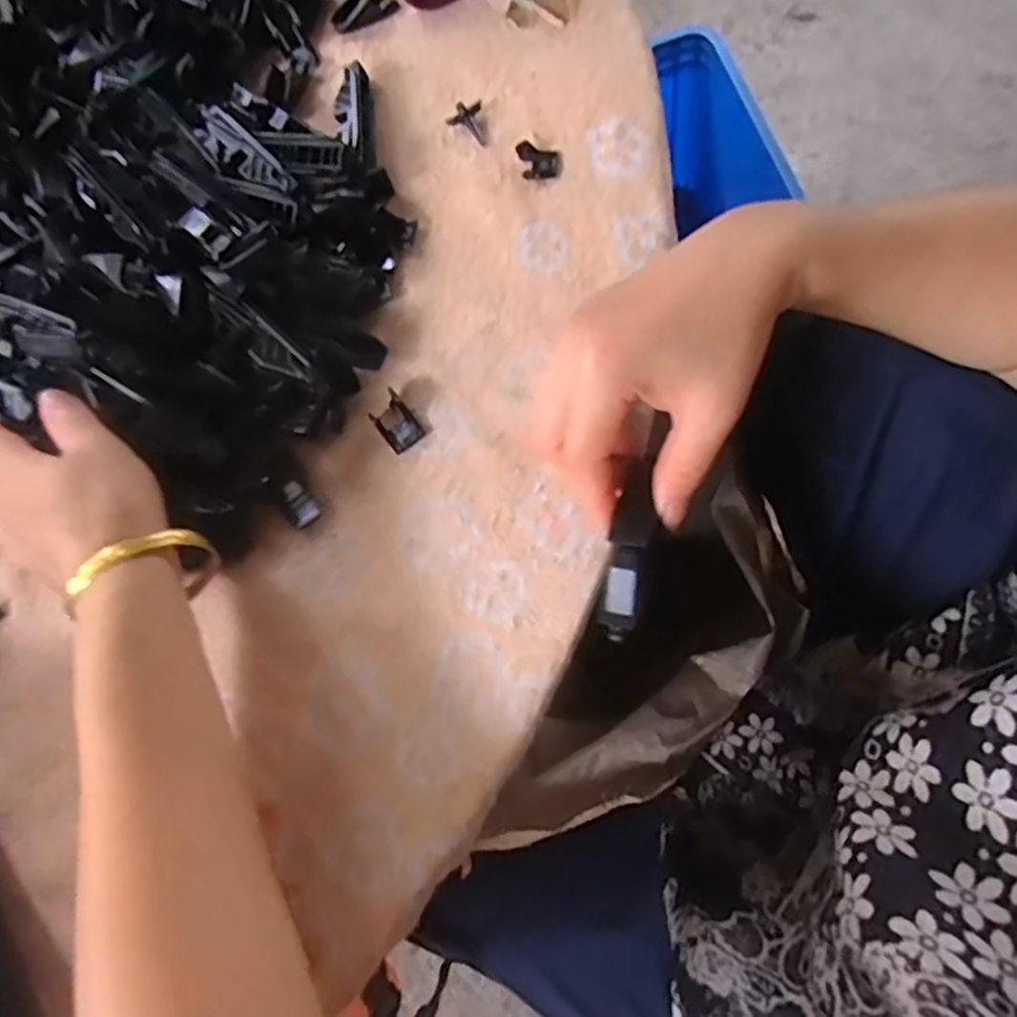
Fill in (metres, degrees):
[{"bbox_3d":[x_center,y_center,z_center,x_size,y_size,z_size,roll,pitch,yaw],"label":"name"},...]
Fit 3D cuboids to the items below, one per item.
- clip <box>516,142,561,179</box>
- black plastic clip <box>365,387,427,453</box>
[{"bbox_3d":[0.016,-0.190,0.375,0.022,0.006,0.025,-3,69,2],"label":"clip"},{"bbox_3d":[-0.055,-0.042,0.337,0.018,0.010,0.026,-38,72,-11],"label":"black plastic clip"}]

